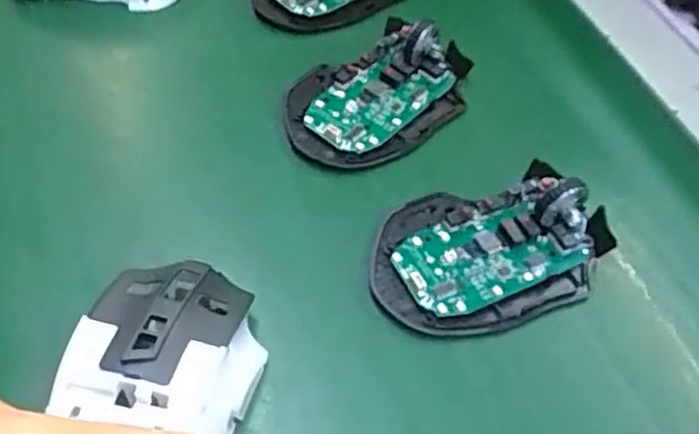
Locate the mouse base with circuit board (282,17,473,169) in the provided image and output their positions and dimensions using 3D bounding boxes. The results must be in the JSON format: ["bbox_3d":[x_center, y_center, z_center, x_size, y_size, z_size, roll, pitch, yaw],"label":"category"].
[{"bbox_3d":[0.017,-0.071,0.365,0.109,0.024,0.069,-32,62,-26],"label":"mouse base with circuit board"}]

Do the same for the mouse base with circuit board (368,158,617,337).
[{"bbox_3d":[0.065,0.009,0.307,0.111,0.024,0.070,-11,55,-13],"label":"mouse base with circuit board"}]

